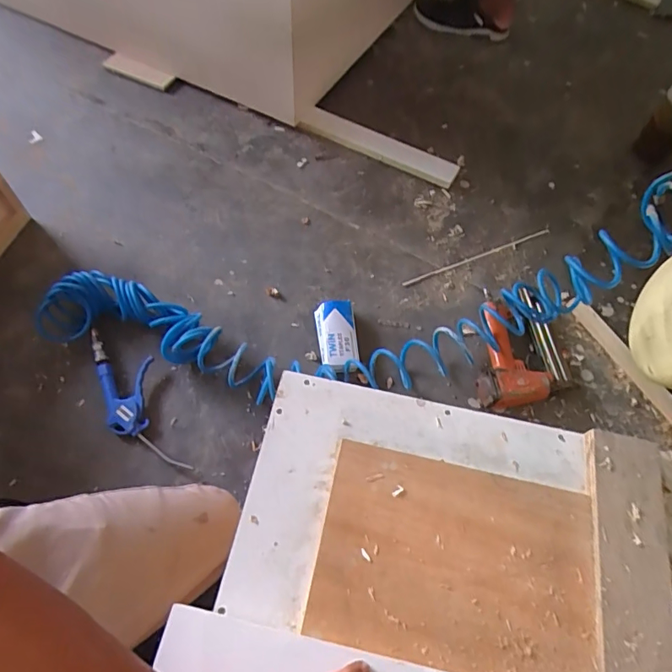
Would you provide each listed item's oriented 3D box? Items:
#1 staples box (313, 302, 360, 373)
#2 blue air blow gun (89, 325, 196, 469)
[{"bbox_3d":[0.001,0.002,0.850,0.067,0.038,0.136,-5,62,-7],"label":"staples box"},{"bbox_3d":[-0.331,0.102,0.785,0.093,0.024,0.278,-21,65,-15],"label":"blue air blow gun"}]

